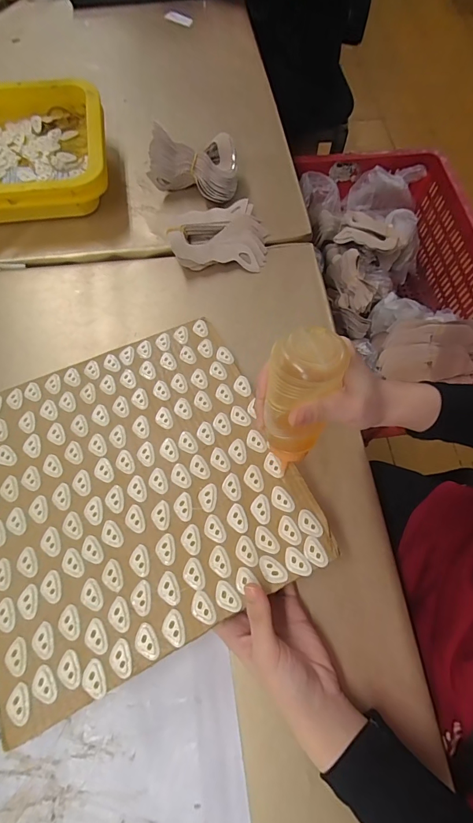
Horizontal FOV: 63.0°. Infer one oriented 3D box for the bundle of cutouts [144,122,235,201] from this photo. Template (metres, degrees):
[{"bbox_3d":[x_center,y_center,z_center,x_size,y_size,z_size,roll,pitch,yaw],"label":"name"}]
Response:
[{"bbox_3d":[-0.055,-0.326,0.514,0.112,0.060,0.067,12,69,2],"label":"bundle of cutouts"}]

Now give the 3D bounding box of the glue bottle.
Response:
[{"bbox_3d":[0.045,-0.004,0.285,0.049,0.110,0.038,3,43,-1],"label":"glue bottle"}]

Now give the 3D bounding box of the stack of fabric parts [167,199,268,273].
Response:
[{"bbox_3d":[-0.023,-0.229,0.497,0.122,0.031,0.093,-1,69,-3],"label":"stack of fabric parts"}]

